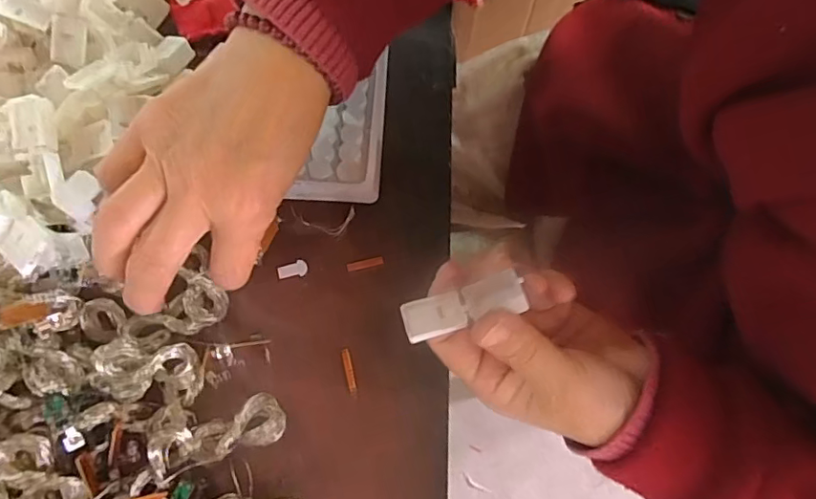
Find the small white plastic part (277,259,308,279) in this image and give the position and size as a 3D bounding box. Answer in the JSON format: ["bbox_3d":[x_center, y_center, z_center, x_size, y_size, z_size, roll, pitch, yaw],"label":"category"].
[{"bbox_3d":[-0.070,0.012,0.324,0.017,0.004,0.010,-14,76,-4],"label":"small white plastic part"}]

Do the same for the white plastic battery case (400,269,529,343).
[{"bbox_3d":[0.025,0.025,0.247,0.056,0.012,0.018,-16,76,-9],"label":"white plastic battery case"}]

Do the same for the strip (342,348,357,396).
[{"bbox_3d":[-0.034,0.070,0.310,0.005,0.004,0.027,-13,76,-3],"label":"strip"}]

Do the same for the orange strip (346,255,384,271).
[{"bbox_3d":[-0.026,0.009,0.326,0.022,0.004,0.005,-13,76,-2],"label":"orange strip"}]

